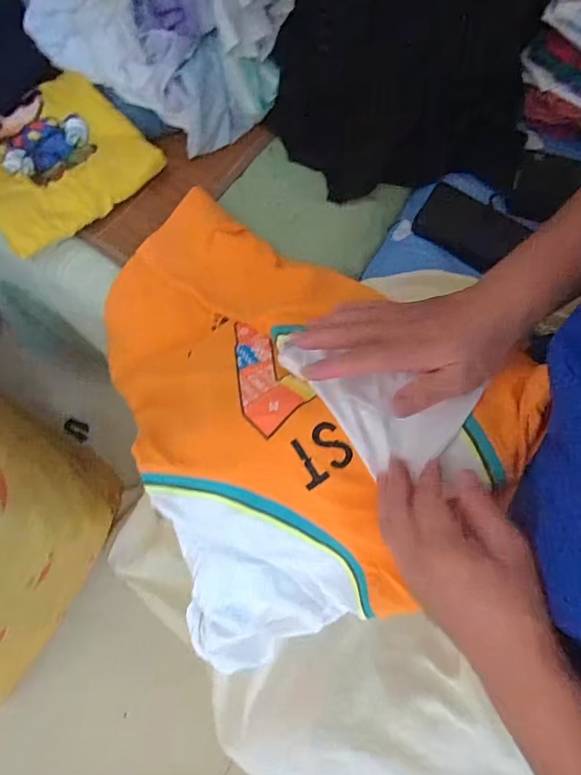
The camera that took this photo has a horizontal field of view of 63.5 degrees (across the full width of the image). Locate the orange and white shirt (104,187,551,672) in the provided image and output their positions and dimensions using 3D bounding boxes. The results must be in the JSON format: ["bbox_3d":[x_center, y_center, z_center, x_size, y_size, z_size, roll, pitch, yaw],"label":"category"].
[{"bbox_3d":[-0.013,-0.016,0.441,0.303,0.172,0.459,-18,75,-6],"label":"orange and white shirt"}]

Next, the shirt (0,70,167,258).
[{"bbox_3d":[-0.288,-0.273,0.573,0.212,0.035,0.179,-41,79,-11],"label":"shirt"}]

